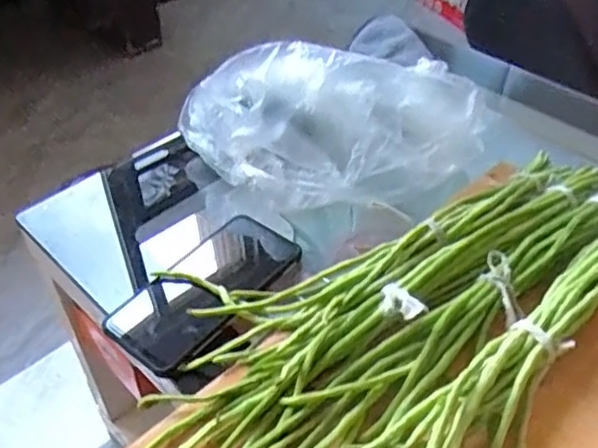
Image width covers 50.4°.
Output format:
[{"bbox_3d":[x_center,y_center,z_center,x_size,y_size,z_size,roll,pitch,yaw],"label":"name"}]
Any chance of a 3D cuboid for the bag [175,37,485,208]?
[{"bbox_3d":[0.025,-0.095,0.609,0.303,0.137,0.107,3,43,4],"label":"bag"}]

